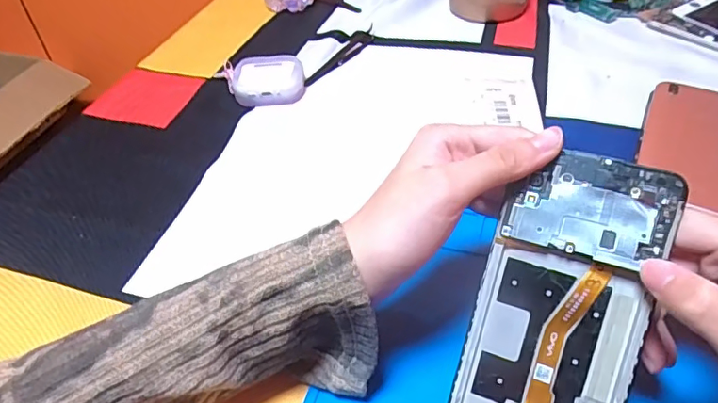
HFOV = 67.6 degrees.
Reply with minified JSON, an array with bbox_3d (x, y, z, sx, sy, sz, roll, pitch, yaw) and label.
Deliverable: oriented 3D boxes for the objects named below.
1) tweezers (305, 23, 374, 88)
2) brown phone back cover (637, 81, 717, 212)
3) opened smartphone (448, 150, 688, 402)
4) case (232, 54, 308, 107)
[{"bbox_3d":[-0.016,-0.150,0.552,0.023,0.007,0.124,16,47,21],"label":"tweezers"},{"bbox_3d":[0.261,-0.049,0.415,0.075,0.013,0.144,16,47,22],"label":"brown phone back cover"},{"bbox_3d":[0.088,0.054,0.239,0.069,0.148,0.009,18,5,23],"label":"opened smartphone"},{"bbox_3d":[-0.084,-0.114,0.504,0.066,0.028,0.050,-7,43,-1],"label":"case"}]

